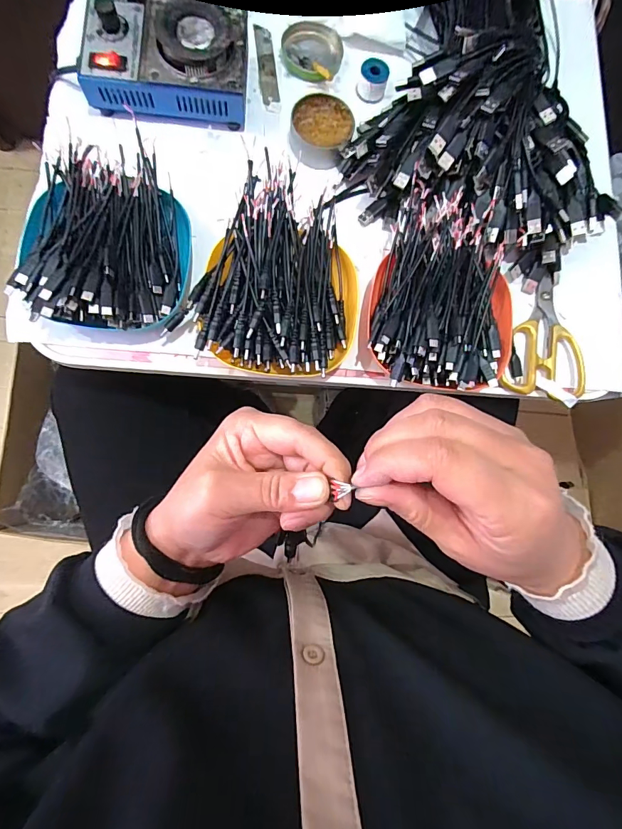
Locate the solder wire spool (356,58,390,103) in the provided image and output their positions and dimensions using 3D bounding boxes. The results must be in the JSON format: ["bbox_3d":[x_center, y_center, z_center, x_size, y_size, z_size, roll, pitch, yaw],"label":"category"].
[{"bbox_3d":[0.066,-0.357,0.438,0.030,0.028,0.024,16,81,-4],"label":"solder wire spool"}]

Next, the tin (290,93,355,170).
[{"bbox_3d":[0.011,-0.292,0.423,0.062,0.026,0.062,1,83,-6],"label":"tin"}]

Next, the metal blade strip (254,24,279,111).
[{"bbox_3d":[-0.047,-0.373,0.441,0.018,0.004,0.103,-7,82,-5],"label":"metal blade strip"}]

